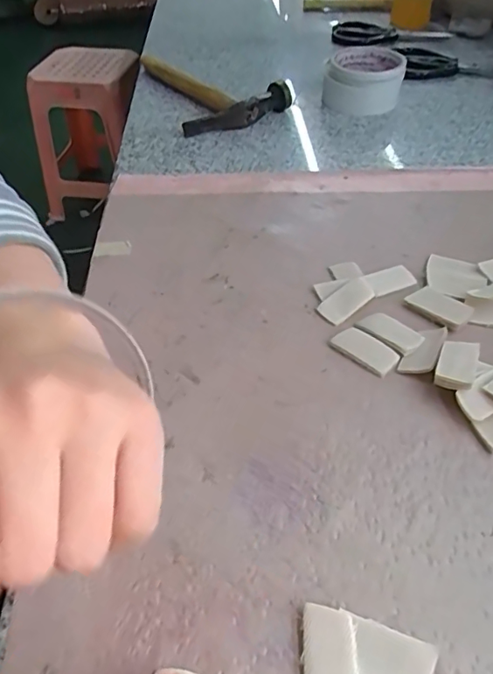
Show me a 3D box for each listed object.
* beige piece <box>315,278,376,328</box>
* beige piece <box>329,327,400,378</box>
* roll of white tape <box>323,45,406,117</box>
[{"bbox_3d":[0.074,-0.027,0.367,0.044,0.008,0.024,-34,55,-27],"label":"beige piece"},{"bbox_3d":[0.080,0.009,0.338,0.044,0.006,0.023,34,57,29],"label":"beige piece"},{"bbox_3d":[0.143,-0.316,0.611,0.092,0.046,0.110,9,48,10],"label":"roll of white tape"}]

